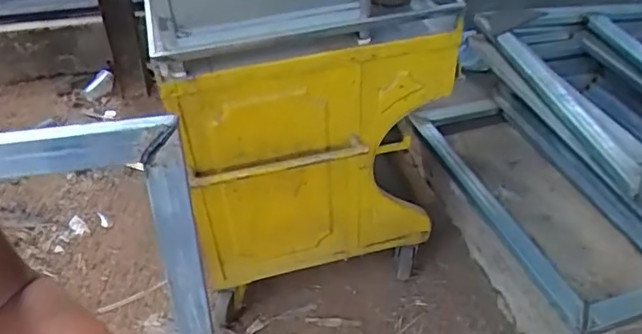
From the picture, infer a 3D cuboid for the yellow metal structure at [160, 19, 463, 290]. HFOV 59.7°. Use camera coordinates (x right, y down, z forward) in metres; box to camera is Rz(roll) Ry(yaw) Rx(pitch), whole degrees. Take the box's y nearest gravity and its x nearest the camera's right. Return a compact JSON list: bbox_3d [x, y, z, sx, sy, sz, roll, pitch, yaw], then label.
[{"bbox_3d":[0.003,0.031,1.347,0.616,0.669,0.073,-12,43,-12],"label":"yellow metal structure"}]

